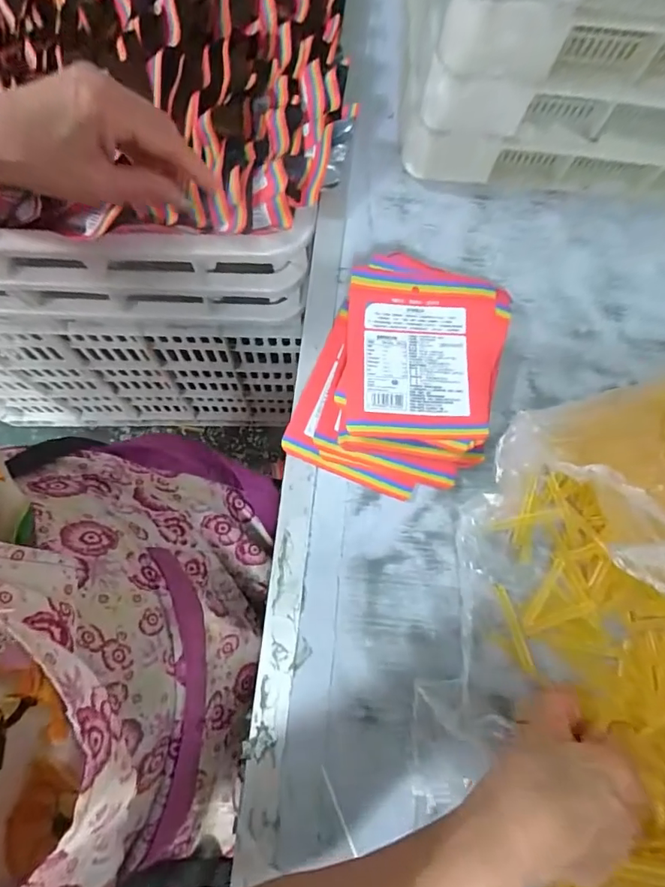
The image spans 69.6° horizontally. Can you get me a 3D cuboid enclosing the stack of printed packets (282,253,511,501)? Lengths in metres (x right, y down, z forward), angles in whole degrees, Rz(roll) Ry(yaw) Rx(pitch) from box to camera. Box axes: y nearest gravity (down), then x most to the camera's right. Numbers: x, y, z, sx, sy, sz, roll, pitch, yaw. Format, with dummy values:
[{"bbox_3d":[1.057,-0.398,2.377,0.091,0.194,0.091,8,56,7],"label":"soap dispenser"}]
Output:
[{"bbox_3d":[0.060,-0.058,0.382,0.142,0.032,0.189,22,75,3],"label":"stack of printed packets"}]

